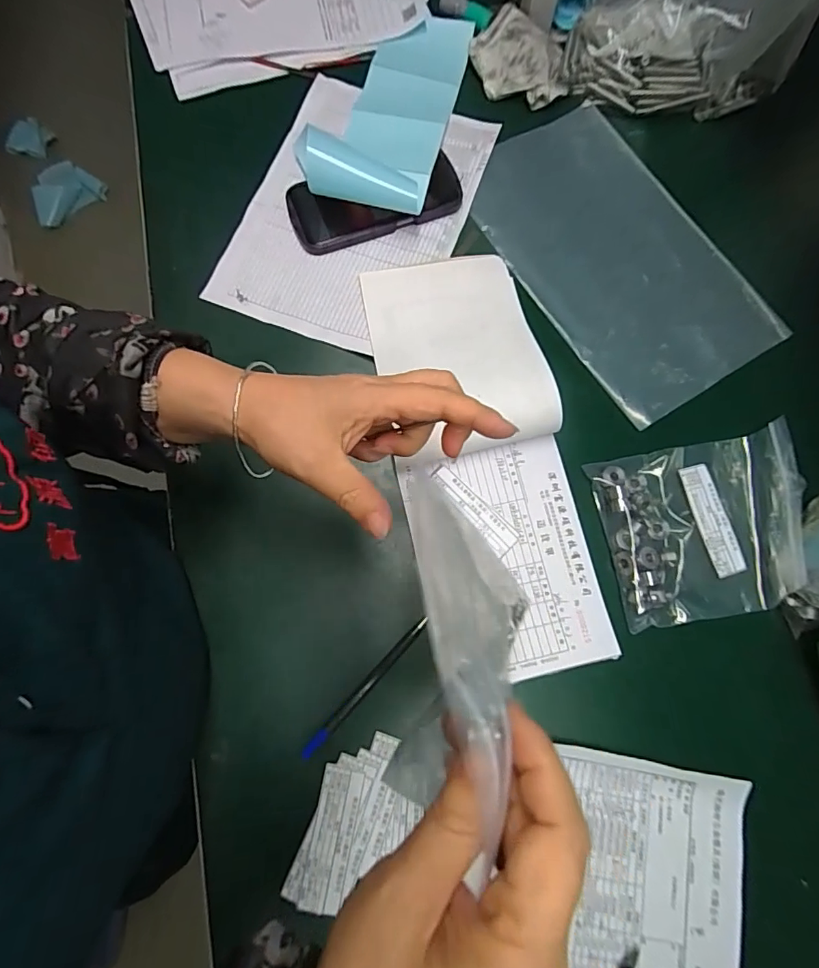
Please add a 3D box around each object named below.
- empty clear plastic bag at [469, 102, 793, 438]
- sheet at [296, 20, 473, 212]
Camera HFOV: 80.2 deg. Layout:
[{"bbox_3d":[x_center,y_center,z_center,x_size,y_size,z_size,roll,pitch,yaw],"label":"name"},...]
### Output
[{"bbox_3d":[0.202,-0.229,0.484,0.188,0.008,0.320,-32,80,-7],"label":"empty clear plastic bag"},{"bbox_3d":[-0.026,-0.394,0.489,0.133,0.055,0.265,14,78,2],"label":"sheet"}]

